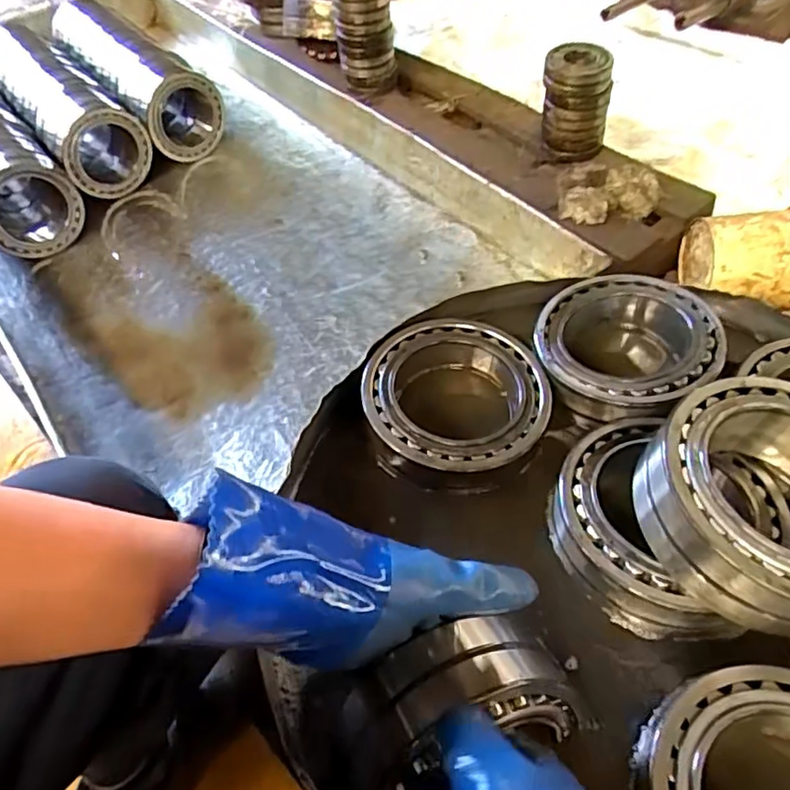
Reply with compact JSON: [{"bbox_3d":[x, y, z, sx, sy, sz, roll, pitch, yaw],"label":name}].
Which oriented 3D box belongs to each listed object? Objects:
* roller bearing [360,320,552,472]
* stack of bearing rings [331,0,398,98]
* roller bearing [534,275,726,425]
[{"bbox_3d":[0.058,0.004,0.555,0.164,0.050,0.159,-2,52,2],"label":"roller bearing"},{"bbox_3d":[-0.060,-0.728,1.245,0.119,0.229,0.088,-7,52,-1],"label":"stack of bearing rings"},{"bbox_3d":[0.216,-0.042,0.576,0.162,0.061,0.165,7,53,10],"label":"roller bearing"}]

